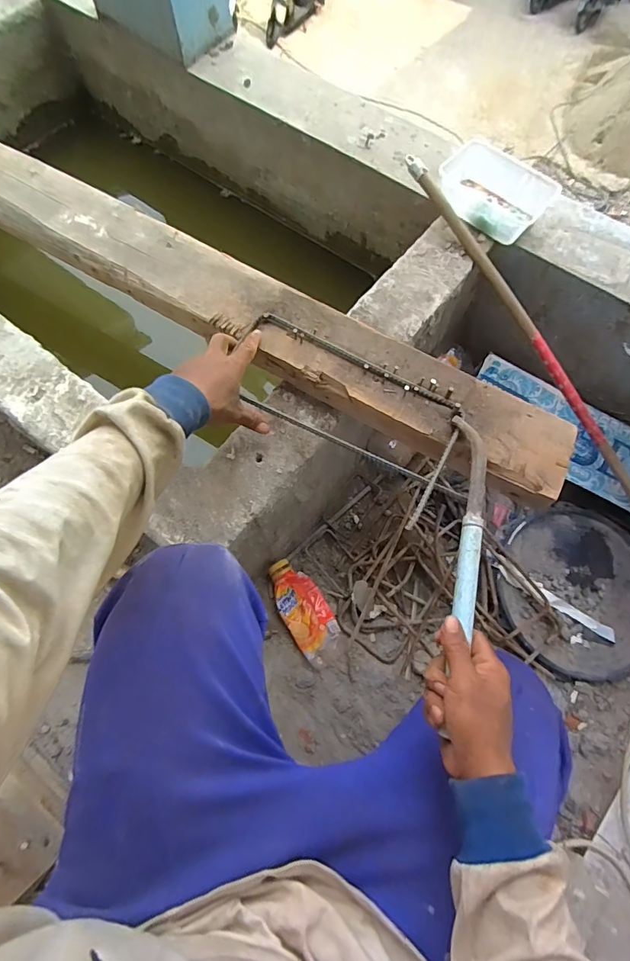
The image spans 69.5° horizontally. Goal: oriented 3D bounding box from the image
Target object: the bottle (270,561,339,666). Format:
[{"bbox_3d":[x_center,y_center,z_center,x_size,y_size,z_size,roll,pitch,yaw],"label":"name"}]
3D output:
[{"bbox_3d":[-0.019,0.223,0.784,0.078,0.044,0.180,-30,73,-11],"label":"bottle"}]

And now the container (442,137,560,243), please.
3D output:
[{"bbox_3d":[0.282,-0.462,0.732,0.177,0.054,0.116,38,73,12],"label":"container"}]

